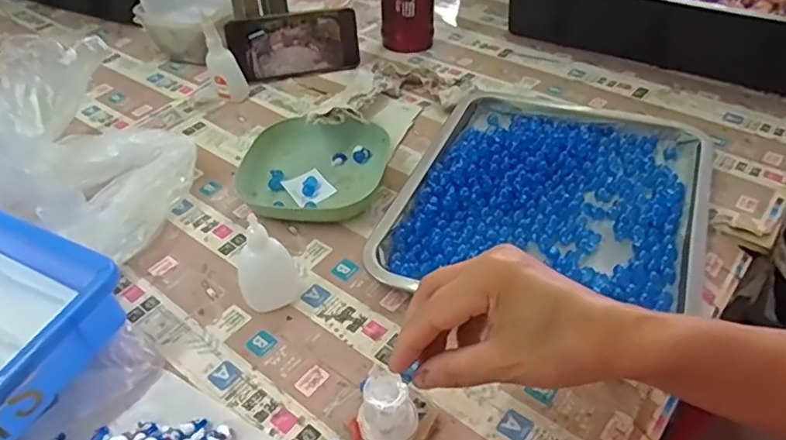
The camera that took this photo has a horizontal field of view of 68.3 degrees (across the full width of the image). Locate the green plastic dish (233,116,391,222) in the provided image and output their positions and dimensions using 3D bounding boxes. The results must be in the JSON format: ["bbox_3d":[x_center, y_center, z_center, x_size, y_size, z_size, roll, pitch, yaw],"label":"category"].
[{"bbox_3d":[-0.084,-0.052,0.589,0.144,0.038,0.138,8,42,10],"label":"green plastic dish"}]

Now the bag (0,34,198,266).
[{"bbox_3d":[-0.310,-0.072,0.547,0.226,0.134,0.178,16,44,18],"label":"bag"}]

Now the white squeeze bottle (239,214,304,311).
[{"bbox_3d":[-0.100,0.030,0.461,0.046,0.091,0.032,-9,42,-9],"label":"white squeeze bottle"}]

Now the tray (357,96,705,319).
[{"bbox_3d":[0.145,-0.022,0.543,0.263,0.030,0.297,17,44,18],"label":"tray"}]

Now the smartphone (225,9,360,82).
[{"bbox_3d":[-0.125,-0.225,0.744,0.164,0.077,0.006,-11,25,-15],"label":"smartphone"}]

